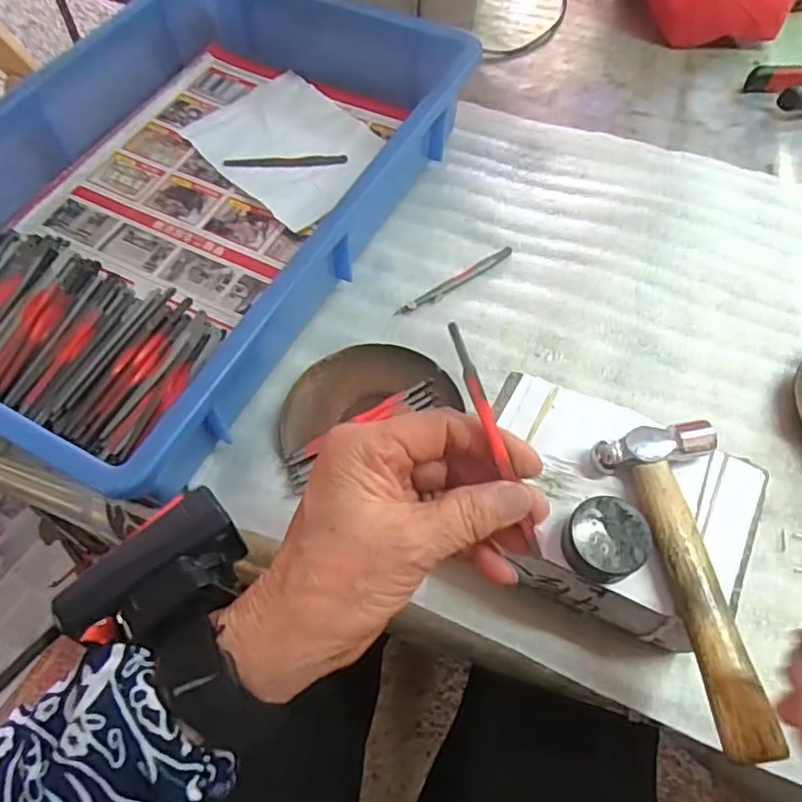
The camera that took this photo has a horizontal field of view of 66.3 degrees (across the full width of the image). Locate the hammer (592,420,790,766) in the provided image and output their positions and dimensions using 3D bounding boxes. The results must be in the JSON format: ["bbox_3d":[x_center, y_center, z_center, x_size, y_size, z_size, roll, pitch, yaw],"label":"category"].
[{"bbox_3d":[0.140,0.080,0.283,0.055,0.017,0.146,-8,60,-5],"label":"hammer"}]

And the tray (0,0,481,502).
[{"bbox_3d":[-0.159,-0.155,0.449,0.276,0.074,0.421,25,63,13],"label":"tray"}]

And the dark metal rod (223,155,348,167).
[{"bbox_3d":[-0.097,-0.203,0.518,0.101,0.004,0.014,0,60,0],"label":"dark metal rod"}]

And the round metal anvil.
[{"bbox_3d":[0.097,0.067,0.295,0.037,0.024,0.034,0,60,0],"label":"round metal anvil"}]

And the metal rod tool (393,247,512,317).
[{"bbox_3d":[0.041,-0.089,0.456,0.105,0.004,0.012,-33,65,-18],"label":"metal rod tool"}]

